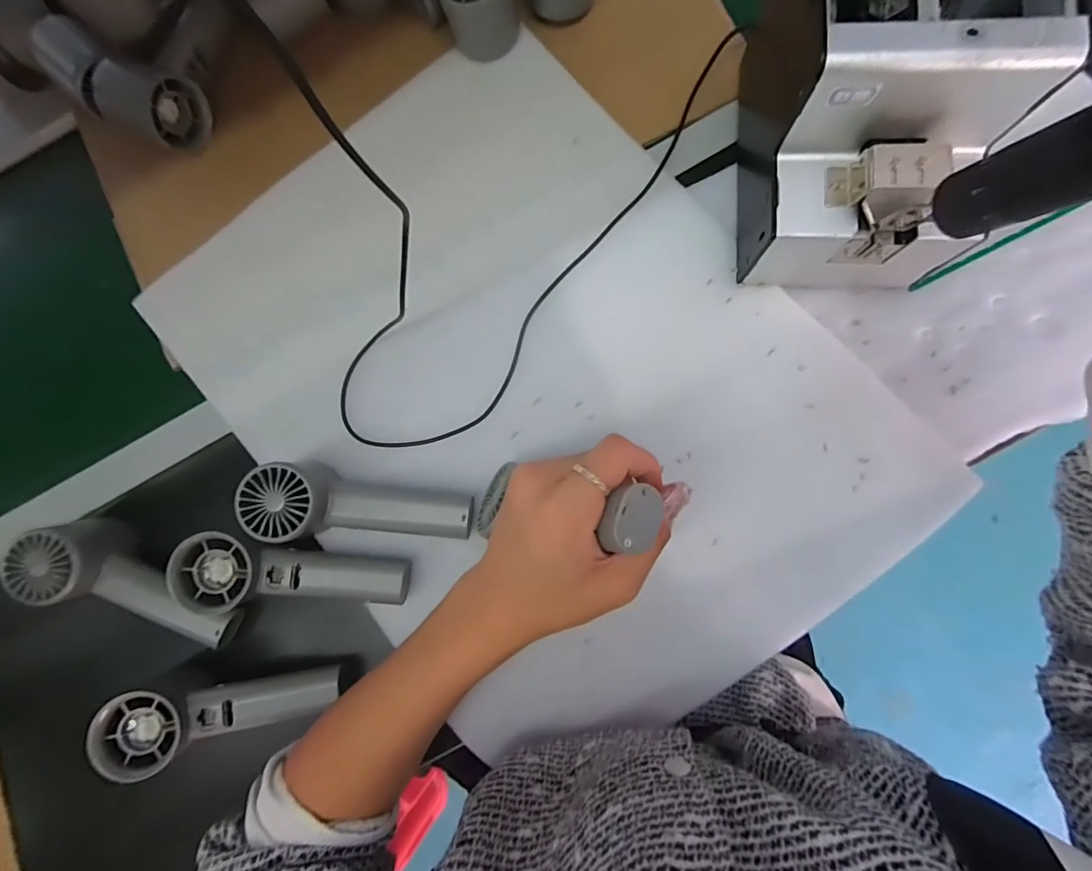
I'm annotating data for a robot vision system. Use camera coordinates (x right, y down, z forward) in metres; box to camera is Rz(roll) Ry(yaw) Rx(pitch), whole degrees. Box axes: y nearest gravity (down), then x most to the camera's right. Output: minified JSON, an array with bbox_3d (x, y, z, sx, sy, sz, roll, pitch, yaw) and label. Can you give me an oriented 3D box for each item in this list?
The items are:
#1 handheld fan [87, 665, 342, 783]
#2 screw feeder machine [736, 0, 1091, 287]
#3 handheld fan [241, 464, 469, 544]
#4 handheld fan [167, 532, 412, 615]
[{"bbox_3d":[-0.235,0.203,0.367,0.154,0.033,0.049,-2,83,-32],"label":"handheld fan"},{"bbox_3d":[0.210,-0.205,0.311,0.131,0.134,0.175,3,85,5],"label":"screw feeder machine"},{"bbox_3d":[-0.134,0.051,0.364,0.156,0.043,0.051,7,85,-8],"label":"handheld fan"},{"bbox_3d":[-0.183,0.102,0.364,0.160,0.046,0.052,6,85,-13],"label":"handheld fan"}]

